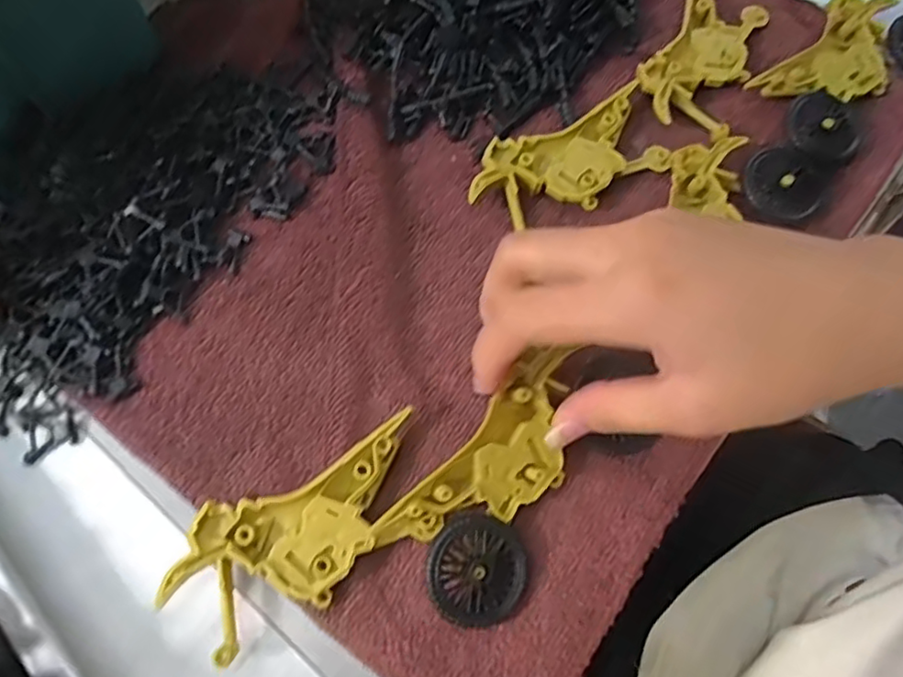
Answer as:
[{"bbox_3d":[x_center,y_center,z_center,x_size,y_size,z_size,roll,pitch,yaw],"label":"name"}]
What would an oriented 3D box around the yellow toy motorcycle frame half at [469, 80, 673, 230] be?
[{"bbox_3d":[0.054,-0.083,0.295,0.094,0.011,0.046,-22,69,-9],"label":"yellow toy motorcycle frame half"}]

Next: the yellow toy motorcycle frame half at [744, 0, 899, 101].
[{"bbox_3d":[0.197,-0.141,0.313,0.048,0.016,0.093,42,73,15],"label":"yellow toy motorcycle frame half"}]

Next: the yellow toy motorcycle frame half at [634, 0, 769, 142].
[{"bbox_3d":[0.130,-0.148,0.320,0.049,0.012,0.104,23,69,9],"label":"yellow toy motorcycle frame half"}]

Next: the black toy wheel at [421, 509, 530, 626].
[{"bbox_3d":[0.008,0.084,0.227,0.037,0.011,0.037,29,70,-7],"label":"black toy wheel"}]

